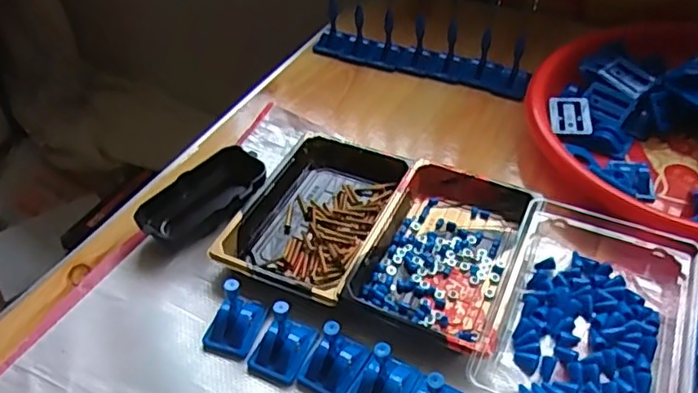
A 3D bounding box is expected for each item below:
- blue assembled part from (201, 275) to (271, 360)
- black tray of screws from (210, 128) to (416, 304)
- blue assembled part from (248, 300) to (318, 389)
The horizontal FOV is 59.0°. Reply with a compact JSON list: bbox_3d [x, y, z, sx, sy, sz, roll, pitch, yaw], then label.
[{"bbox_3d":[-0.079,0.080,0.415,0.034,0.040,0.036,14,46,17],"label":"blue assembled part"},{"bbox_3d":[-0.022,0.013,0.496,0.106,0.024,0.158,16,47,19],"label":"black tray of screws"},{"bbox_3d":[-0.045,0.091,0.400,0.033,0.044,0.039,20,49,23],"label":"blue assembled part"}]

